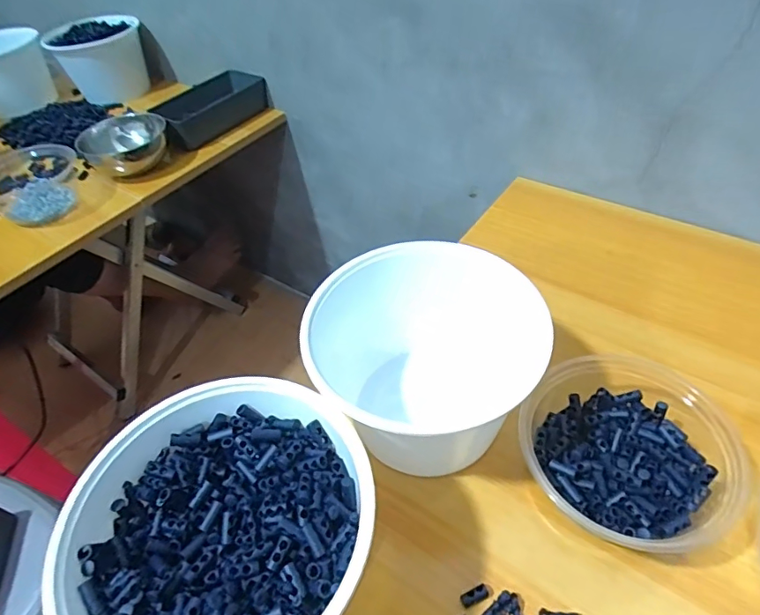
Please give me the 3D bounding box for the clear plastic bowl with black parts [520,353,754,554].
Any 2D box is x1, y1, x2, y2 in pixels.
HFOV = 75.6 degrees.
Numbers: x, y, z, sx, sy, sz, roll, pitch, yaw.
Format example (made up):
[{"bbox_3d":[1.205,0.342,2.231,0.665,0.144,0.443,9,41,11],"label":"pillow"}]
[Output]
[{"bbox_3d":[0.177,0.101,0.351,0.135,0.057,0.143,-3,47,4],"label":"clear plastic bowl with black parts"}]

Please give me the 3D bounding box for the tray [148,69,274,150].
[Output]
[{"bbox_3d":[-0.281,-0.328,0.808,0.100,0.047,0.207,29,57,29],"label":"tray"}]

